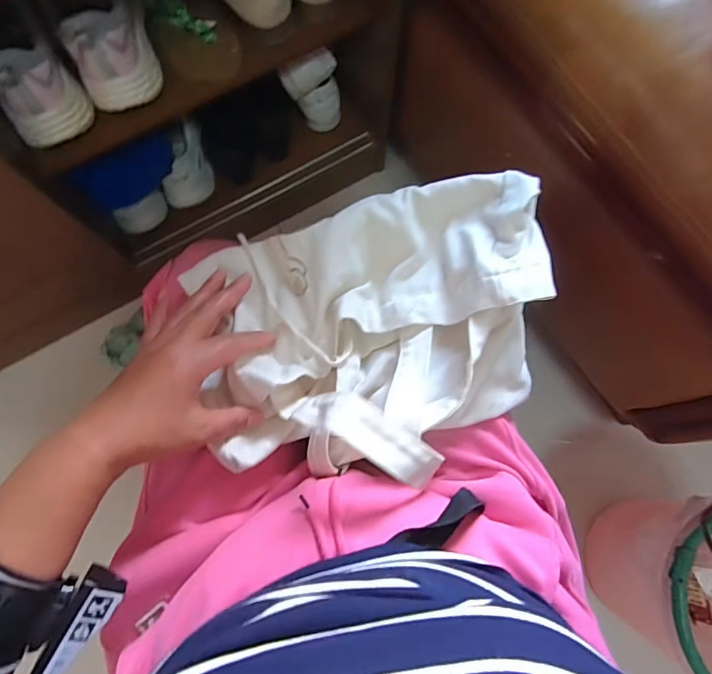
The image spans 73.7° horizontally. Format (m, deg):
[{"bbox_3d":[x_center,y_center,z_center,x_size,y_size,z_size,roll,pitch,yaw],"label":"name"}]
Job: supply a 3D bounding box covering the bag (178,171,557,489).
[{"bbox_3d":[0.018,-0.010,0.389,0.259,0.092,0.227,-4,77,-1],"label":"bag"}]

